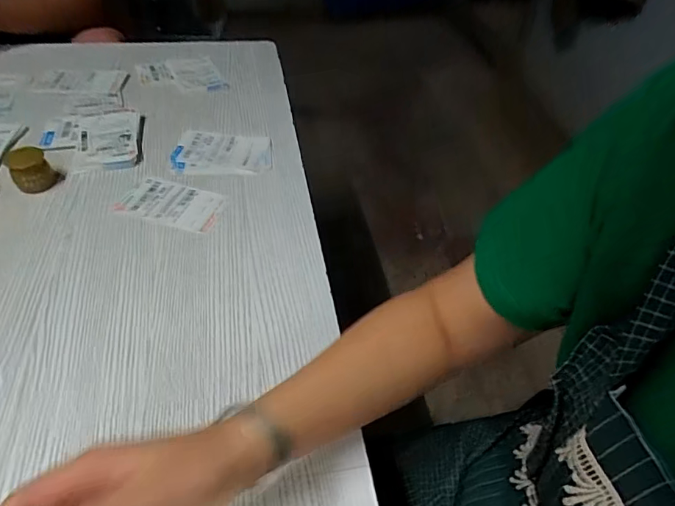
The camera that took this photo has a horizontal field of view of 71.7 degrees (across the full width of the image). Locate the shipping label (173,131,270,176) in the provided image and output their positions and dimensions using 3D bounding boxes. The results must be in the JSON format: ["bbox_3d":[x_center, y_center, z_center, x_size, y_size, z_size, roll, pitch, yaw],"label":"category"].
[{"bbox_3d":[-0.169,-0.150,0.693,0.138,0.008,0.103,-1,46,-7],"label":"shipping label"}]

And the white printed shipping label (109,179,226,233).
[{"bbox_3d":[-0.215,-0.065,0.612,0.130,0.004,0.071,15,50,7],"label":"white printed shipping label"}]

